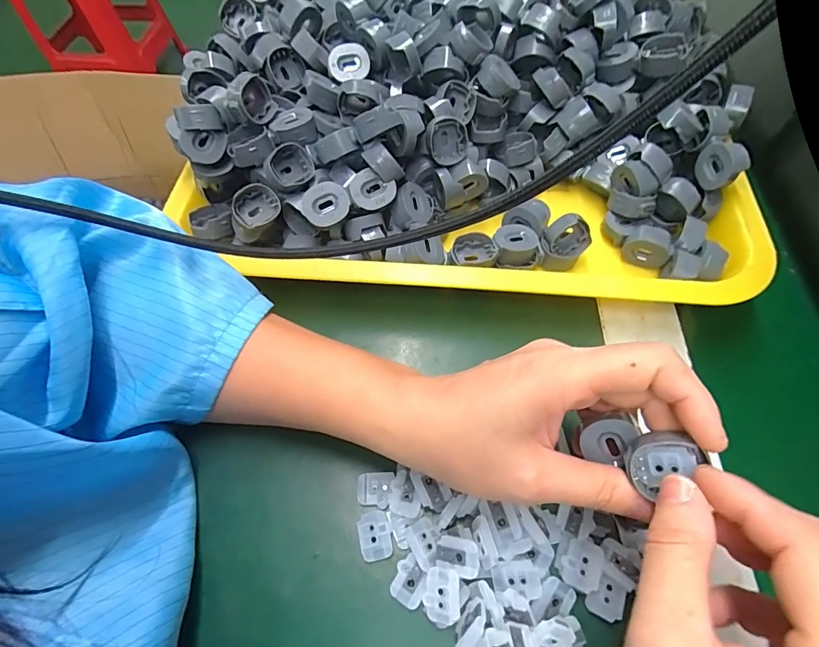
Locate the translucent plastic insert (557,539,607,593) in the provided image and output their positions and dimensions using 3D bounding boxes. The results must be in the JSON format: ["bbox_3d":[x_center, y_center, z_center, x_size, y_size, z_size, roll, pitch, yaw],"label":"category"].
[{"bbox_3d":[0.081,0.112,0.200,0.019,0.004,0.021,33,65,20],"label":"translucent plastic insert"}]

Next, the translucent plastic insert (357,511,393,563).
[{"bbox_3d":[-0.017,0.105,0.214,0.016,0.005,0.021,-15,60,-7],"label":"translucent plastic insert"}]

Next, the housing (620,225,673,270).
[{"bbox_3d":[0.155,-0.050,0.281,0.028,0.023,0.015,26,63,16],"label":"housing"}]

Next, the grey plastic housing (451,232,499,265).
[{"bbox_3d":[0.042,-0.048,0.281,0.028,0.019,0.011,-1,59,1],"label":"grey plastic housing"}]

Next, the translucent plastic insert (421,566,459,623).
[{"bbox_3d":[0.015,0.122,0.194,0.017,0.005,0.022,-14,61,23],"label":"translucent plastic insert"}]

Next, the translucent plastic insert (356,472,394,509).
[{"bbox_3d":[-0.018,0.087,0.225,0.019,0.005,0.017,-2,59,1],"label":"translucent plastic insert"}]

